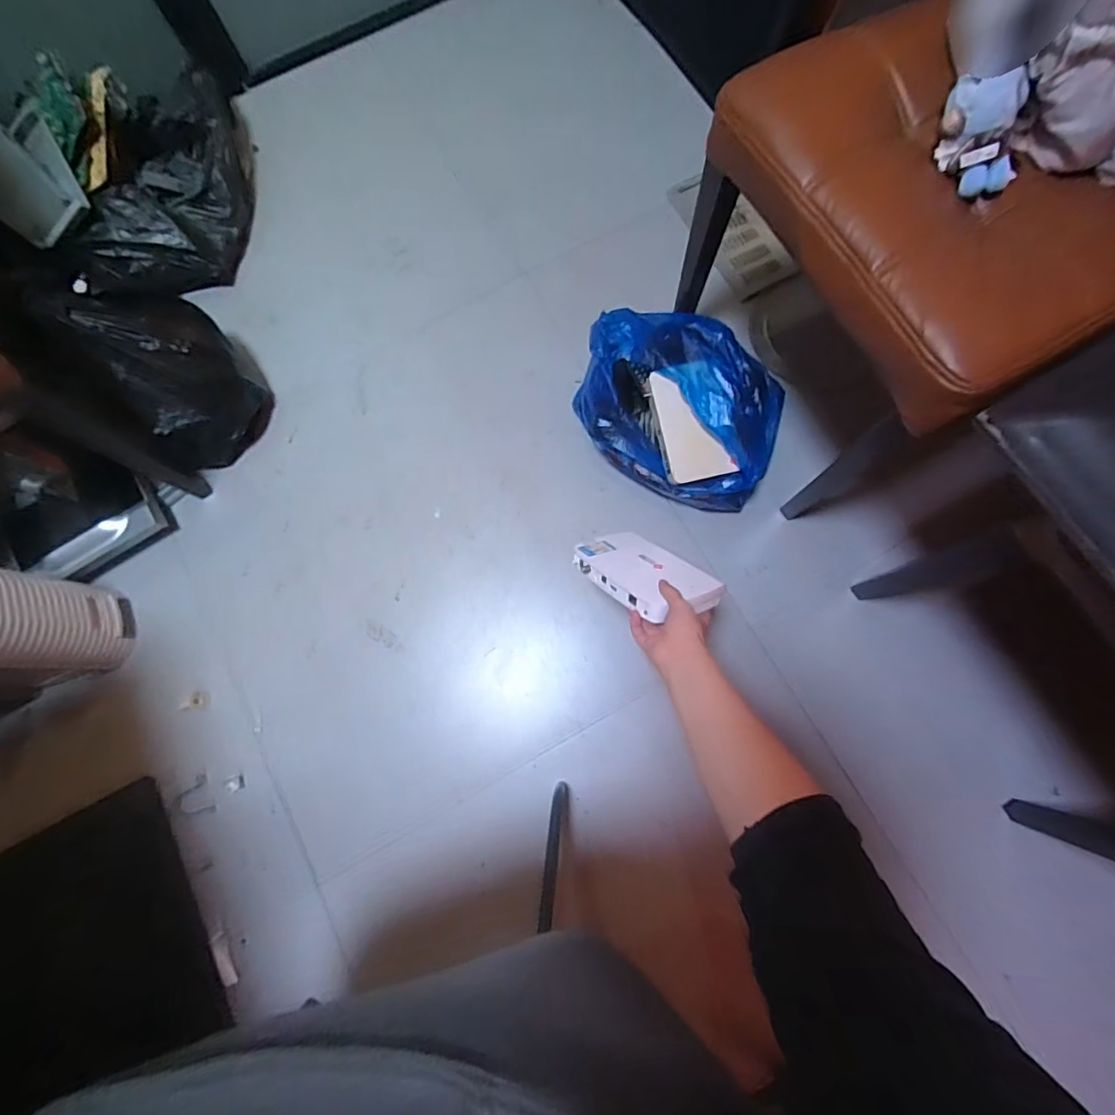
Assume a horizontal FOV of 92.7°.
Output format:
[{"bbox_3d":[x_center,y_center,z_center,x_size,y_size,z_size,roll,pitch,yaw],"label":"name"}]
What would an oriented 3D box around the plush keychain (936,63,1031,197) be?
[{"bbox_3d":[0.406,-0.409,0.506,0.052,0.062,0.098,-14,78,0],"label":"plush keychain"}]

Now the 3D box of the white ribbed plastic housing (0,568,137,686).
[{"bbox_3d":[-0.819,0.112,0.797,0.186,0.266,0.143,-12,80,-2],"label":"white ribbed plastic housing"}]

